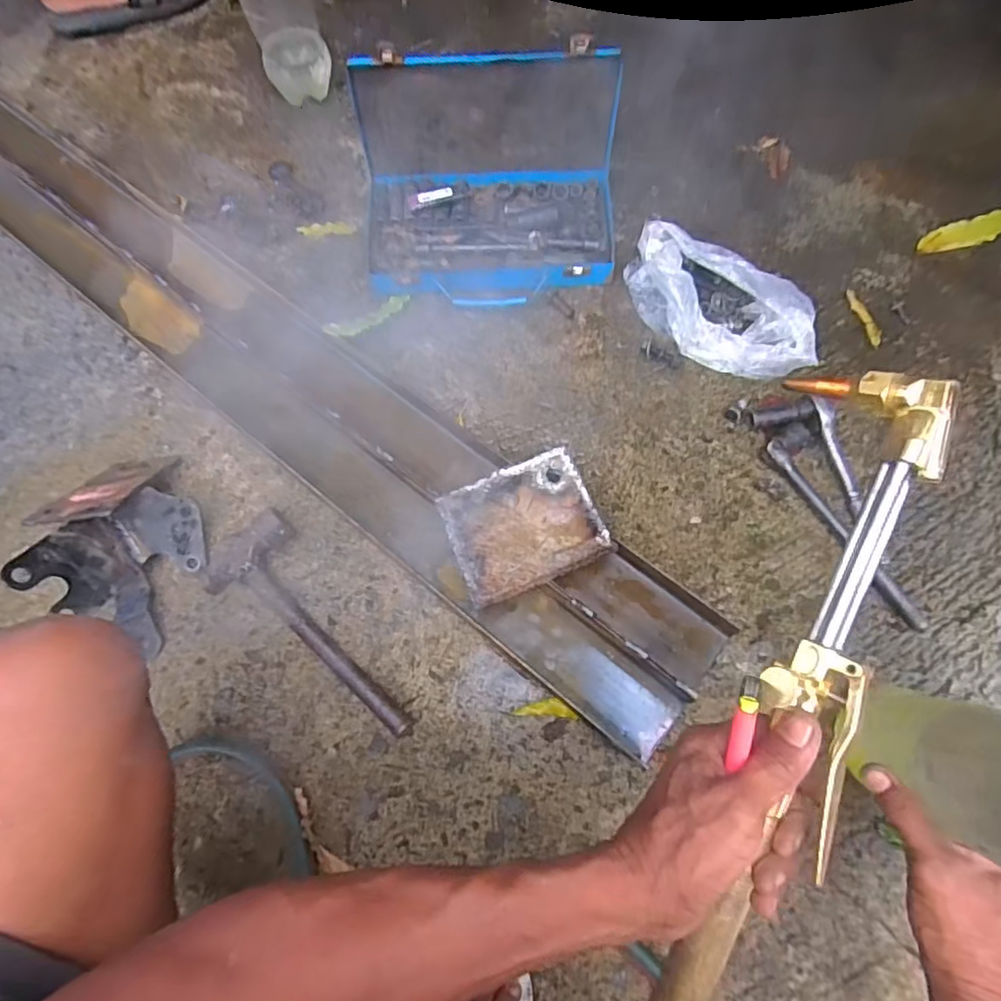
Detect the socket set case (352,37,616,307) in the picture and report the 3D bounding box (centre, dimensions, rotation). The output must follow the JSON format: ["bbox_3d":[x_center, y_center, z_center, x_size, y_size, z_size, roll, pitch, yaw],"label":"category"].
[{"bbox_3d":[-0.016,-0.367,0.700,0.300,0.167,0.206,1,70,2],"label":"socket set case"}]

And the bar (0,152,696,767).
[{"bbox_3d":[-0.357,-0.174,0.705,1.318,0.038,0.082,37,75,14],"label":"bar"}]

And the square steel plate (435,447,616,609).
[{"bbox_3d":[0.023,0.024,0.589,0.142,0.011,0.121,-22,70,-8],"label":"square steel plate"}]

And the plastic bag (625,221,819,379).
[{"bbox_3d":[0.256,-0.230,0.699,0.242,0.059,0.128,40,76,14],"label":"plastic bag"}]

